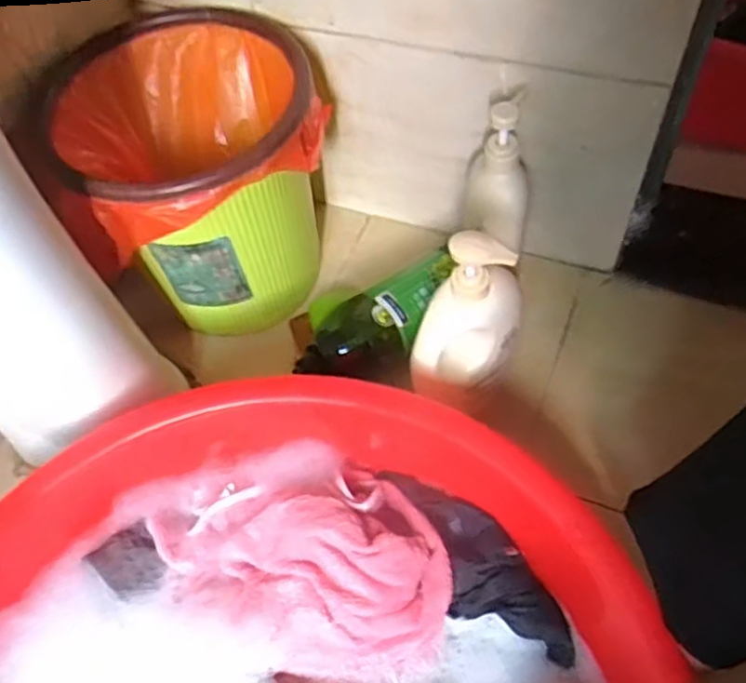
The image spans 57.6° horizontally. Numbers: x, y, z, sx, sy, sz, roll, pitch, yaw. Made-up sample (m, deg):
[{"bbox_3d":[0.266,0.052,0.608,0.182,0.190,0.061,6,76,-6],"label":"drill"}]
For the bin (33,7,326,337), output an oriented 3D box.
[{"bbox_3d":[-0.183,-0.174,0.779,0.251,0.270,0.278,-15,56,-5],"label":"bin"}]

